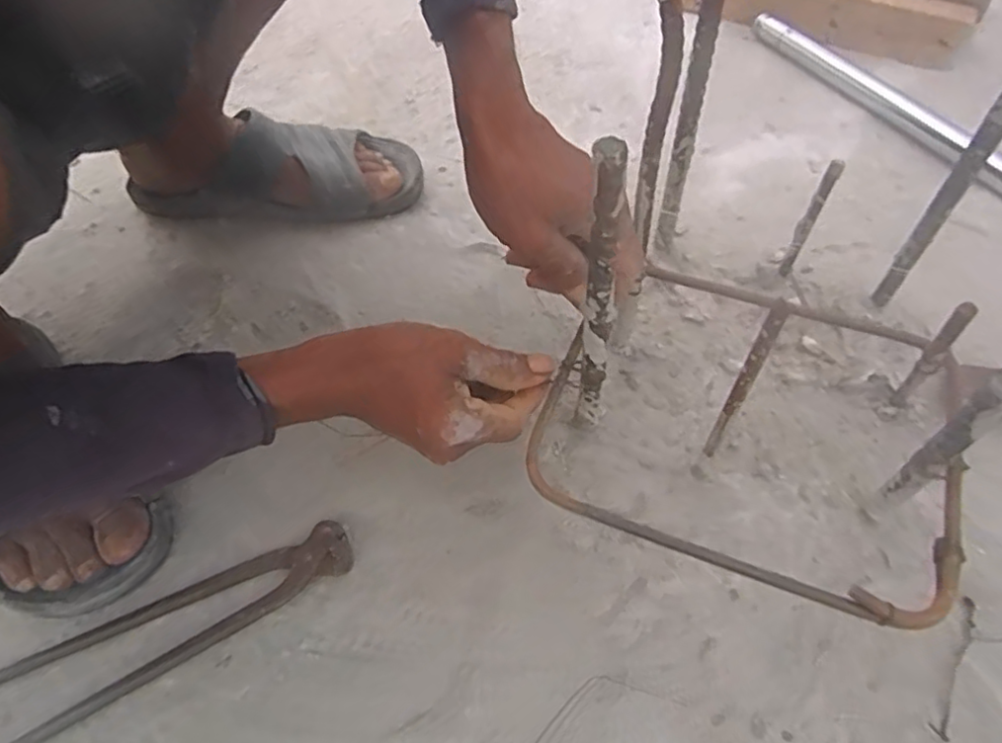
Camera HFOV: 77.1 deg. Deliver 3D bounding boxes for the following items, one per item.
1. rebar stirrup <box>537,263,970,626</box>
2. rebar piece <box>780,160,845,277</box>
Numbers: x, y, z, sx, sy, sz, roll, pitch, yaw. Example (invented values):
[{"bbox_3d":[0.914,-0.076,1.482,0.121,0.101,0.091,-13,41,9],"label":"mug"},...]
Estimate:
[{"bbox_3d":[0.144,0.019,0.363,0.223,0.025,0.198,18,56,15],"label":"rebar stirrup"},{"bbox_3d":[0.233,-0.111,0.477,0.010,0.112,0.014,16,56,14],"label":"rebar piece"}]

